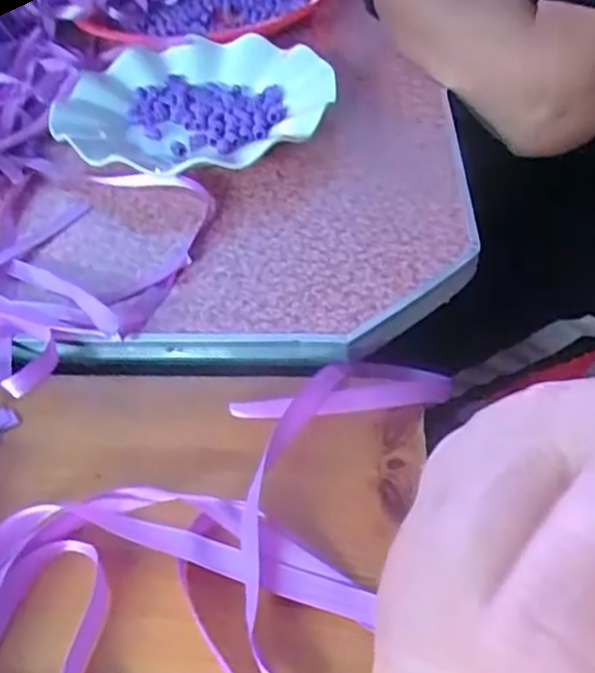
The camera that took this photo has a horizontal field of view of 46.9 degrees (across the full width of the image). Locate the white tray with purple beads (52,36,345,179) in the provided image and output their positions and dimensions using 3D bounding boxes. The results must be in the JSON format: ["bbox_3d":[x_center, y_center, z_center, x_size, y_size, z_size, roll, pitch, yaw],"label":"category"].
[{"bbox_3d":[-0.067,-0.161,0.476,0.178,0.027,0.186,-3,44,2],"label":"white tray with purple beads"}]

